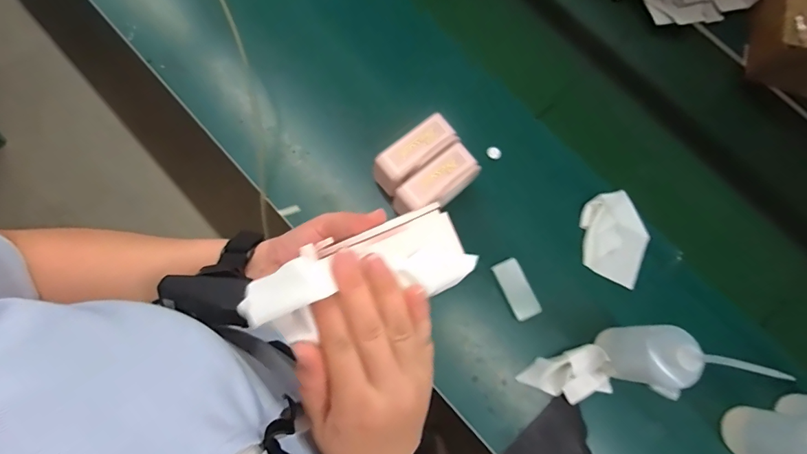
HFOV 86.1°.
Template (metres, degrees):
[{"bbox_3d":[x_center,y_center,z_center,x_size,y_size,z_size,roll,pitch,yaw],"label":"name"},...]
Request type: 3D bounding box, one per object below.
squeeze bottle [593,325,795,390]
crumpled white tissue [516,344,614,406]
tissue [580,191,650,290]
[{"bbox_3d":[0.337,0.169,0.567,0.080,0.215,0.078,3,75,-3],"label":"squeeze bottle"},{"bbox_3d":[0.244,0.225,0.640,0.130,0.044,0.075,-14,76,-7],"label":"crumpled white tissue"},{"bbox_3d":[0.351,0.018,0.720,0.107,0.022,0.153,5,75,-2],"label":"tissue"}]

